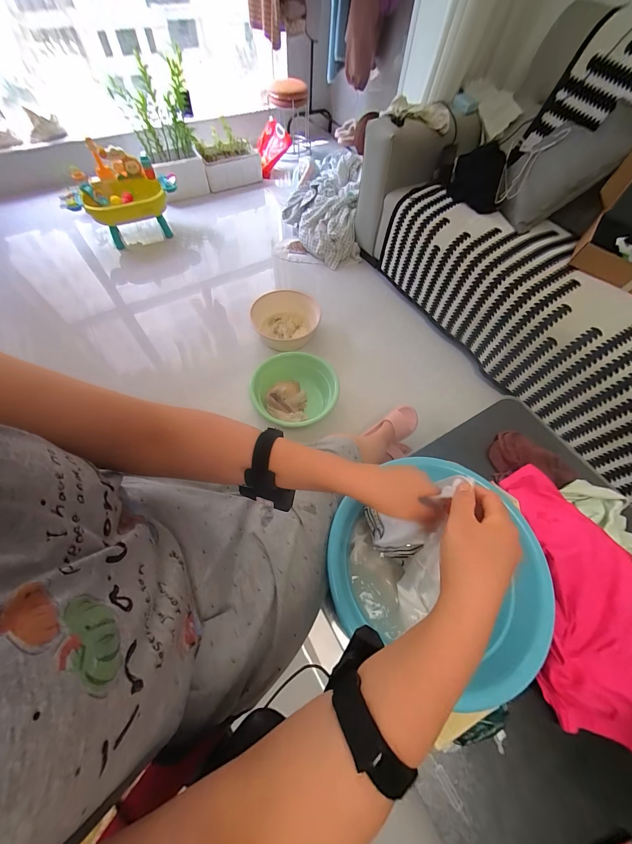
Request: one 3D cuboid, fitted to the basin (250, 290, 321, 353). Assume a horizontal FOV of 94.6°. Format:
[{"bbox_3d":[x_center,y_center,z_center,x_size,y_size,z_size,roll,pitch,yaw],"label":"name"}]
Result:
[{"bbox_3d":[-0.150,-0.474,1.410,0.324,0.152,0.318,2,62,-1],"label":"basin"}]

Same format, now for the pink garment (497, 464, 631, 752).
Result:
[{"bbox_3d":[0.472,0.292,0.510,0.182,0.077,0.424,5,62,0],"label":"pink garment"}]

